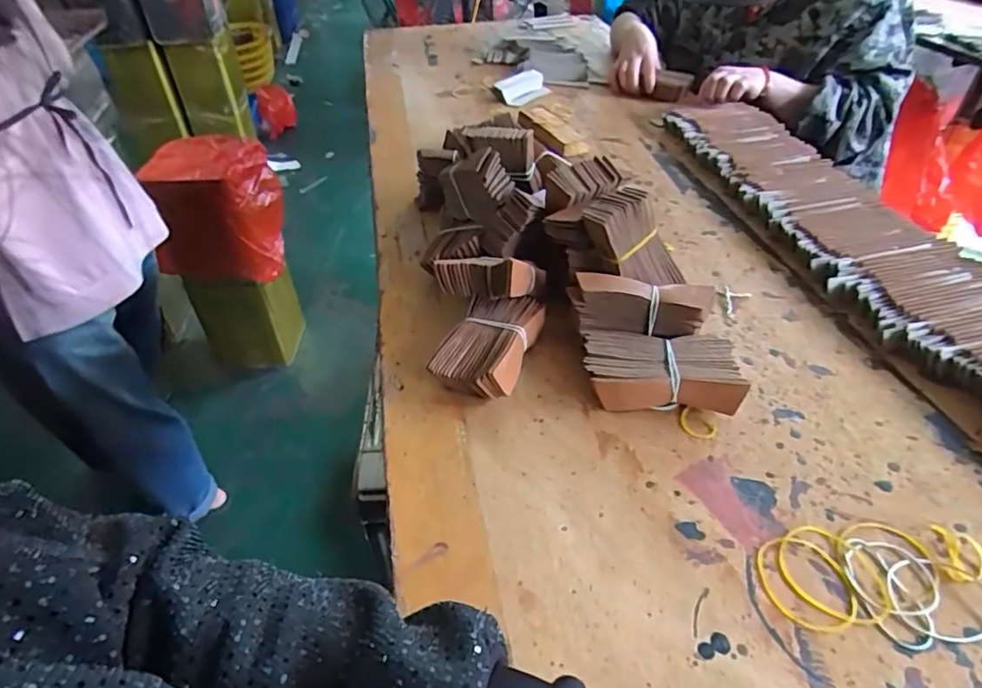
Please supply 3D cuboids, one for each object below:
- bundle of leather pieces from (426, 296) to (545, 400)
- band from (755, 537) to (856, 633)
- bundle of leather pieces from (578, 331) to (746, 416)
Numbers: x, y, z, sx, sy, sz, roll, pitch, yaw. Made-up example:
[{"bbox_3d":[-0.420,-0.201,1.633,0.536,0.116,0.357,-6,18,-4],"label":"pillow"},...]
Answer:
[{"bbox_3d":[0.001,-0.001,0.542,0.073,0.050,0.121,14,44,18],"label":"bundle of leather pieces"},{"bbox_3d":[0.208,0.157,0.384,0.060,0.004,0.062,13,43,17],"label":"band"},{"bbox_3d":[0.148,0.025,0.512,0.126,0.037,0.072,5,41,8],"label":"bundle of leather pieces"}]

